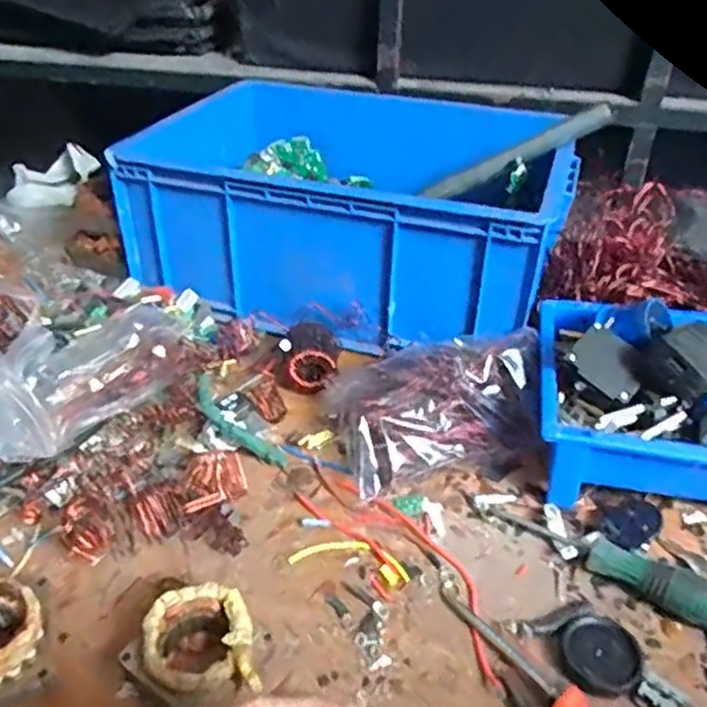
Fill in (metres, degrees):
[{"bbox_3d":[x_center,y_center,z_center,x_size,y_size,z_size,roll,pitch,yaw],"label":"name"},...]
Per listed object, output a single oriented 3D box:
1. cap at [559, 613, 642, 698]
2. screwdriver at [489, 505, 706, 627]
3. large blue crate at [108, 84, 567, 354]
[{"bbox_3d":[0.170,0.208,0.474,0.052,0.013,0.059,13,36,15],"label":"cap"},{"bbox_3d":[0.195,0.158,0.529,0.191,0.037,0.027,24,41,29],"label":"screwdriver"},{"bbox_3d":[0.010,-0.194,0.863,0.489,0.161,0.413,13,36,16],"label":"large blue crate"}]

